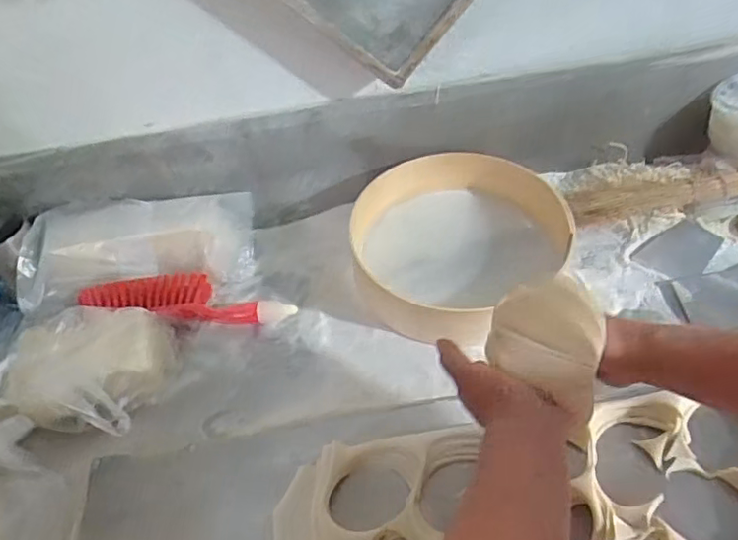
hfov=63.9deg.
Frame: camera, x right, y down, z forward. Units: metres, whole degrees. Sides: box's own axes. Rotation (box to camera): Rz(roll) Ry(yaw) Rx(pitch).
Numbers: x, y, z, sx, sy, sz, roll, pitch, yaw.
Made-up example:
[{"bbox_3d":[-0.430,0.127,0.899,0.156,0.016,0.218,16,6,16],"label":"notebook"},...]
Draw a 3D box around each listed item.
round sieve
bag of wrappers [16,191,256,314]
[{"bbox_3d":[0.128,-0.039,0.851,0.317,0.088,0.313,4,61,-7],"label":"round sieve"},{"bbox_3d":[-0.337,-0.036,0.880,0.335,0.056,0.155,-6,73,-10],"label":"bag of wrappers"}]

